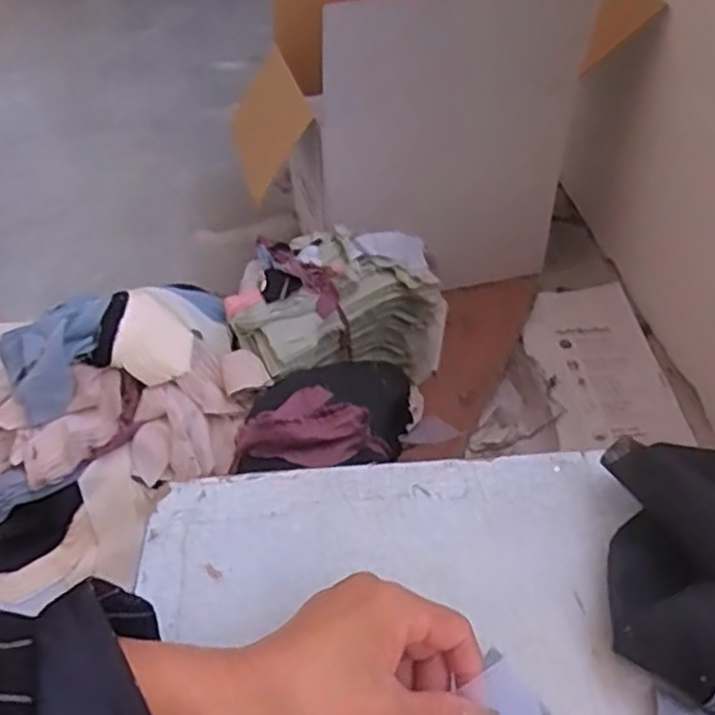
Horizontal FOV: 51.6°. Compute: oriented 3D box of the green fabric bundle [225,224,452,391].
[{"bbox_3d":[-0.032,-0.043,1.078,0.306,0.214,0.182,-29,49,-27],"label":"green fabric bundle"}]

